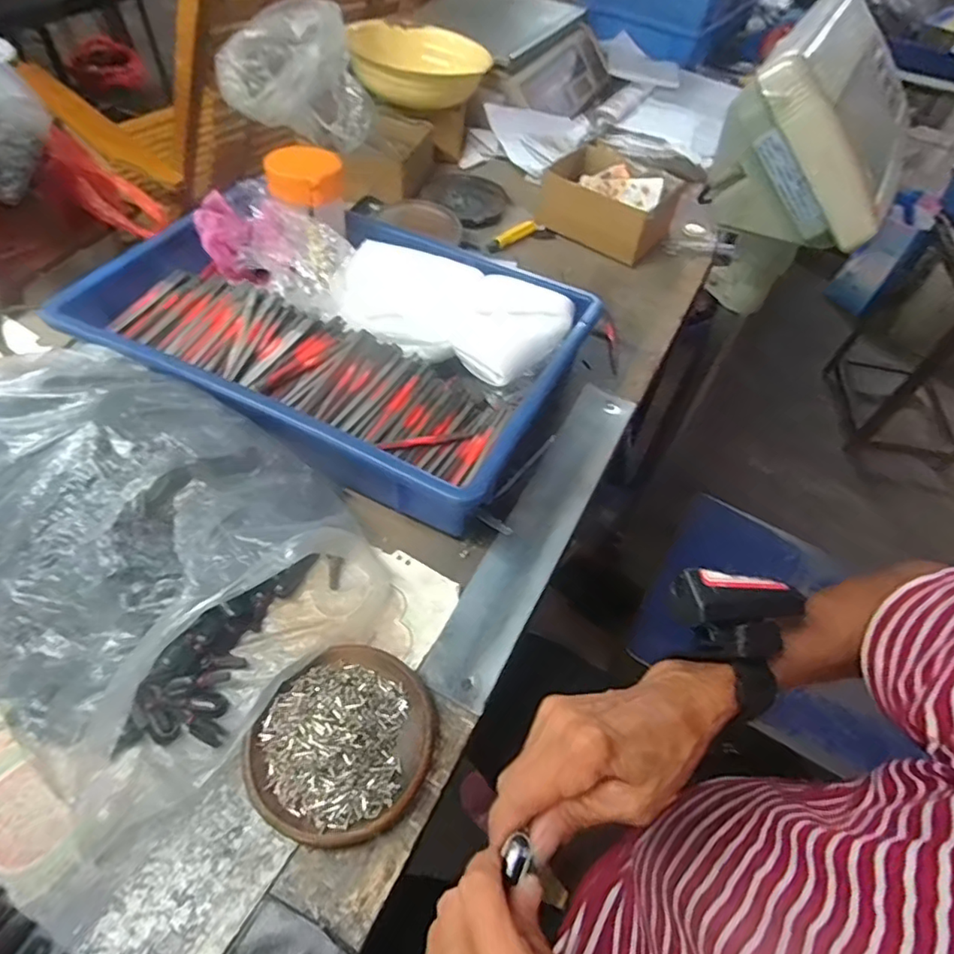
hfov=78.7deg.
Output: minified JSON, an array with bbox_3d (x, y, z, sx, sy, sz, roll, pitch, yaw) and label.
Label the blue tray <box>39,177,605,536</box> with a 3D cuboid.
[{"bbox_3d":[-0.140,-0.144,0.555,0.443,0.081,0.281,23,55,13],"label":"blue tray"}]

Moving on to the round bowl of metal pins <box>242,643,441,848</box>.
[{"bbox_3d":[-0.083,0.167,0.370,0.106,0.026,0.112,2,53,-3],"label":"round bowl of metal pins"}]

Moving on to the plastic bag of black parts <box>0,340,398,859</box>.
[{"bbox_3d":[-0.253,0.025,0.410,0.330,0.084,0.233,37,58,21],"label":"plastic bag of black parts"}]

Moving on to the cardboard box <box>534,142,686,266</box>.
[{"bbox_3d":[0.175,-0.361,0.755,0.165,0.067,0.132,24,55,13],"label":"cardboard box"}]

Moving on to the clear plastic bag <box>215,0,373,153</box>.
[{"bbox_3d":[-0.217,-0.477,0.694,0.168,0.106,0.128,-6,54,-9],"label":"clear plastic bag"}]

